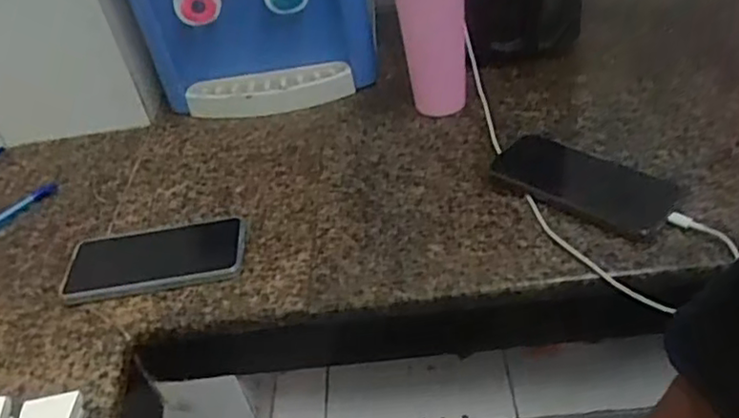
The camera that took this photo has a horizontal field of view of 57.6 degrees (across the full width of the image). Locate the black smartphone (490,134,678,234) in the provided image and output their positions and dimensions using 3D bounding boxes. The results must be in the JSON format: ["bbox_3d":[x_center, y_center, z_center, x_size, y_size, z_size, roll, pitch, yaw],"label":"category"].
[{"bbox_3d":[0.202,-0.030,0.640,0.166,0.007,0.084,25,48,32],"label":"black smartphone"}]

